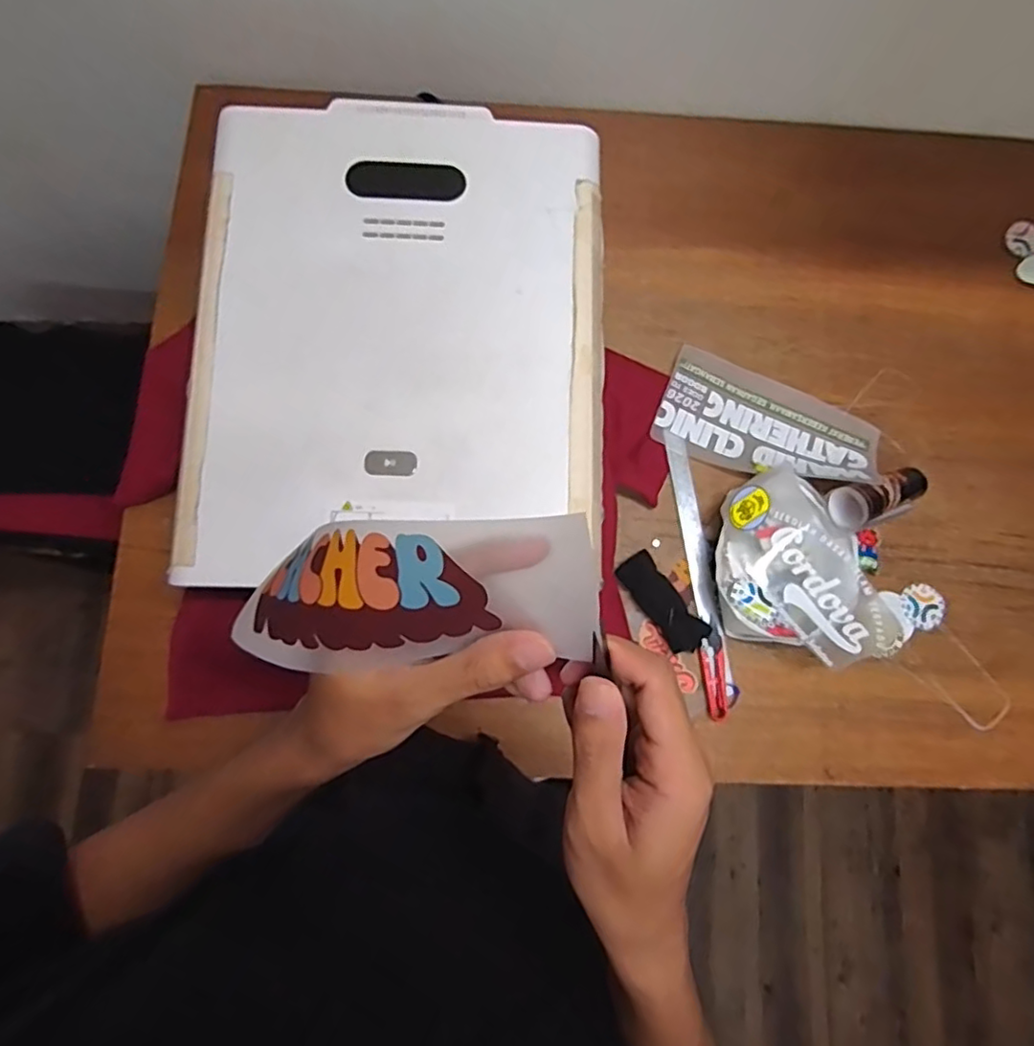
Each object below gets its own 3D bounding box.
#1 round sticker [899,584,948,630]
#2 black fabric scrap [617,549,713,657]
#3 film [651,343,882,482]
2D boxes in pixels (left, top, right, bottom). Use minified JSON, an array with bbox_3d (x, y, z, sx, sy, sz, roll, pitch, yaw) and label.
[{"bbox_3d":[0.502,0.101,0.758,0.050,0.007,0.056,40,80,4],"label":"round sticker"},{"bbox_3d":[0.174,0.096,0.739,0.048,0.018,0.127,-38,84,-9],"label":"black fabric scrap"},{"bbox_3d":[0.320,-0.121,0.779,0.273,0.033,0.133,23,79,1],"label":"film"}]

